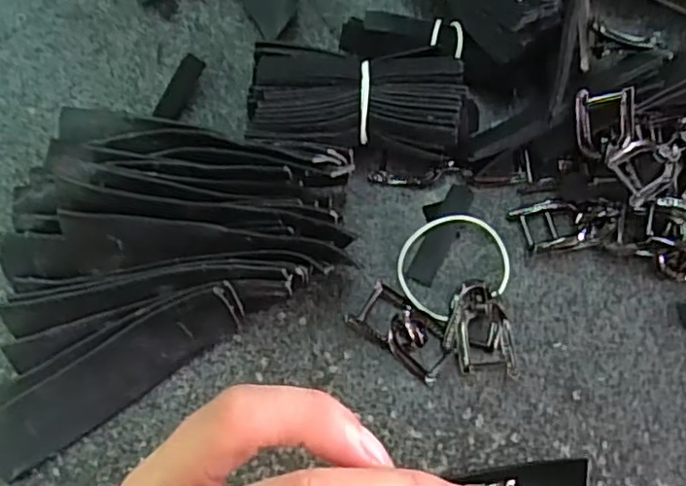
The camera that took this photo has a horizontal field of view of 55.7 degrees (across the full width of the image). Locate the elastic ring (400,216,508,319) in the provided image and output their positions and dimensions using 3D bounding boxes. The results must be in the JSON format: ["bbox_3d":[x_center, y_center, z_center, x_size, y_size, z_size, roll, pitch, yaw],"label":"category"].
[{"bbox_3d":[0.047,0.008,0.279,0.048,0.005,0.042,-27,74,-7],"label":"elastic ring"}]

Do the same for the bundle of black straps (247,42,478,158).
[{"bbox_3d":[0.009,-0.061,0.284,0.094,0.033,0.045,2,75,2],"label":"bundle of black straps"}]

